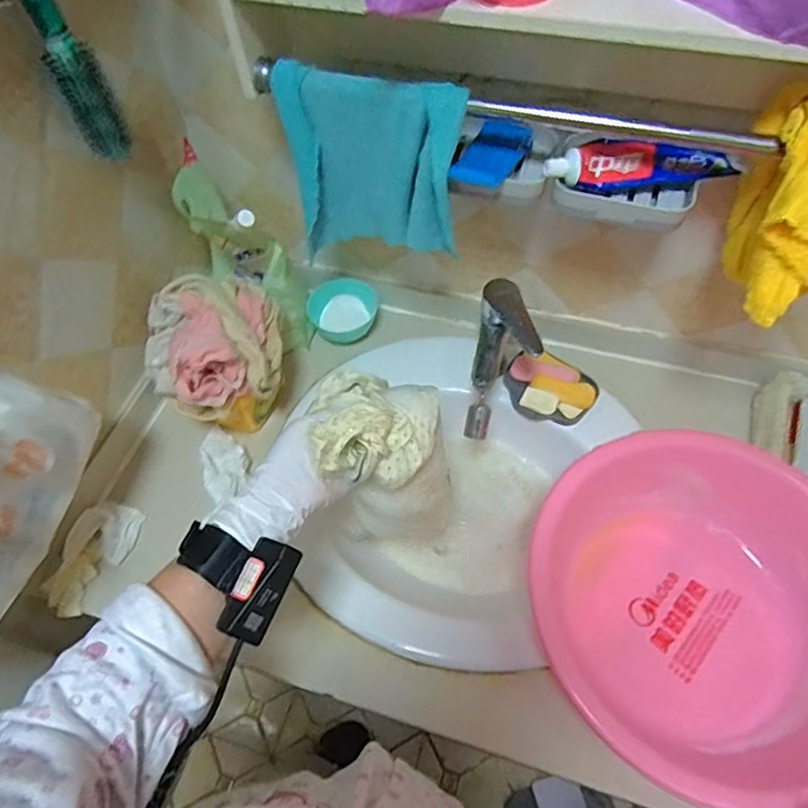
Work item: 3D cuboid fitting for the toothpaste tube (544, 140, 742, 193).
[{"bbox_3d":[0.219,-0.221,0.521,0.171,0.039,0.033,-4,59,-1],"label":"toothpaste tube"}]

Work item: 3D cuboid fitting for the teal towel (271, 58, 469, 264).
[{"bbox_3d":[-0.034,-0.232,0.575,0.183,0.182,0.051,17,61,12],"label":"teal towel"}]

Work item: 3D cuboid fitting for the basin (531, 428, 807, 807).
[{"bbox_3d":[0.302,0.206,0.571,0.335,0.102,0.316,-1,60,1],"label":"basin"}]

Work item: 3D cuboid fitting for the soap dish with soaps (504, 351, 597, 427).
[{"bbox_3d":[0.199,-0.021,0.766,0.119,0.034,0.088,25,63,16],"label":"soap dish with soaps"}]

